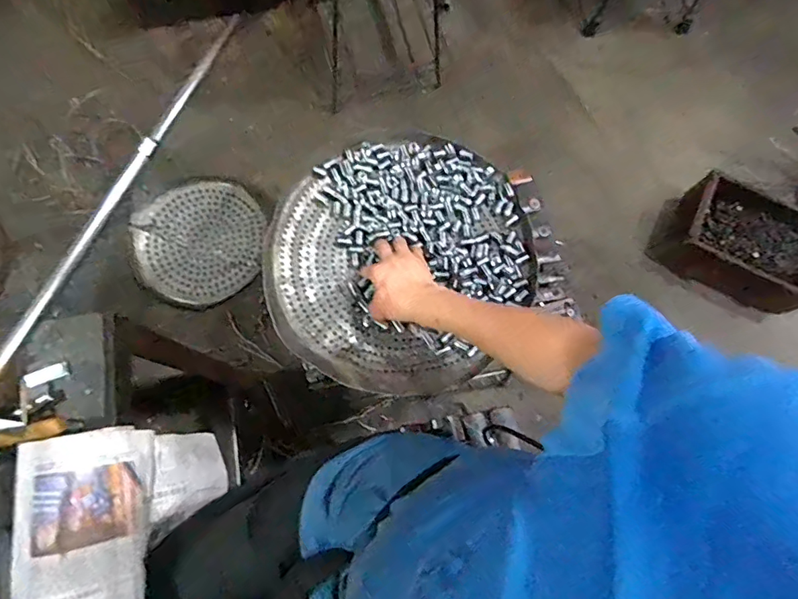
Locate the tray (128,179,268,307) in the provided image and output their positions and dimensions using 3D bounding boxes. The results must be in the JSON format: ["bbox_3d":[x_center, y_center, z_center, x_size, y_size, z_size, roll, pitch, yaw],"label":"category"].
[{"bbox_3d":[-0.566,-0.169,1.382,0.359,0.047,0.345,0,74,-1],"label":"tray"}]

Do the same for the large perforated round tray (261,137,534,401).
[{"bbox_3d":[0.004,-0.058,0.689,0.374,0.028,0.360,0,74,-1],"label":"large perforated round tray"}]

